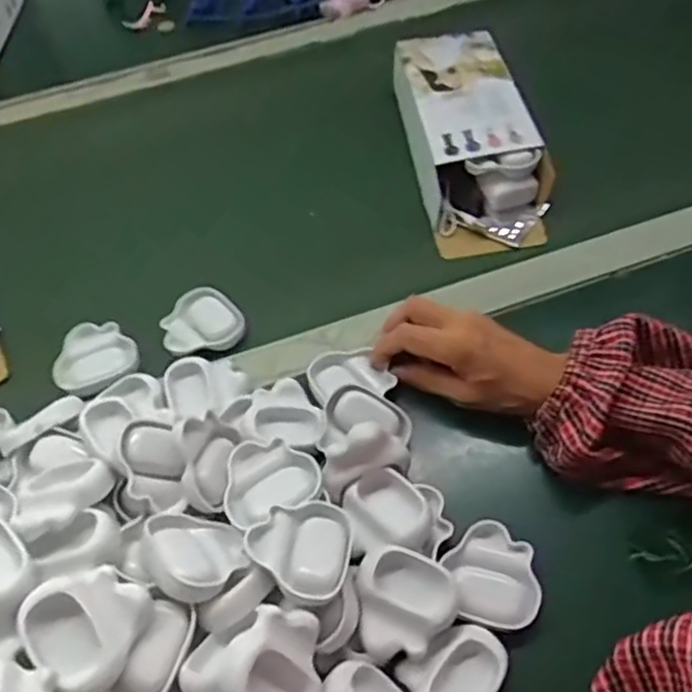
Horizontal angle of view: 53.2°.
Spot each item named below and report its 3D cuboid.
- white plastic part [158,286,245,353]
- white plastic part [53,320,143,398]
[{"bbox_3d":[-0.125,-0.022,0.598,0.066,0.020,0.057,-18,55,-8],"label":"white plastic part"},{"bbox_3d":[-0.214,0.008,0.583,0.068,0.017,0.064,-2,55,4],"label":"white plastic part"}]

